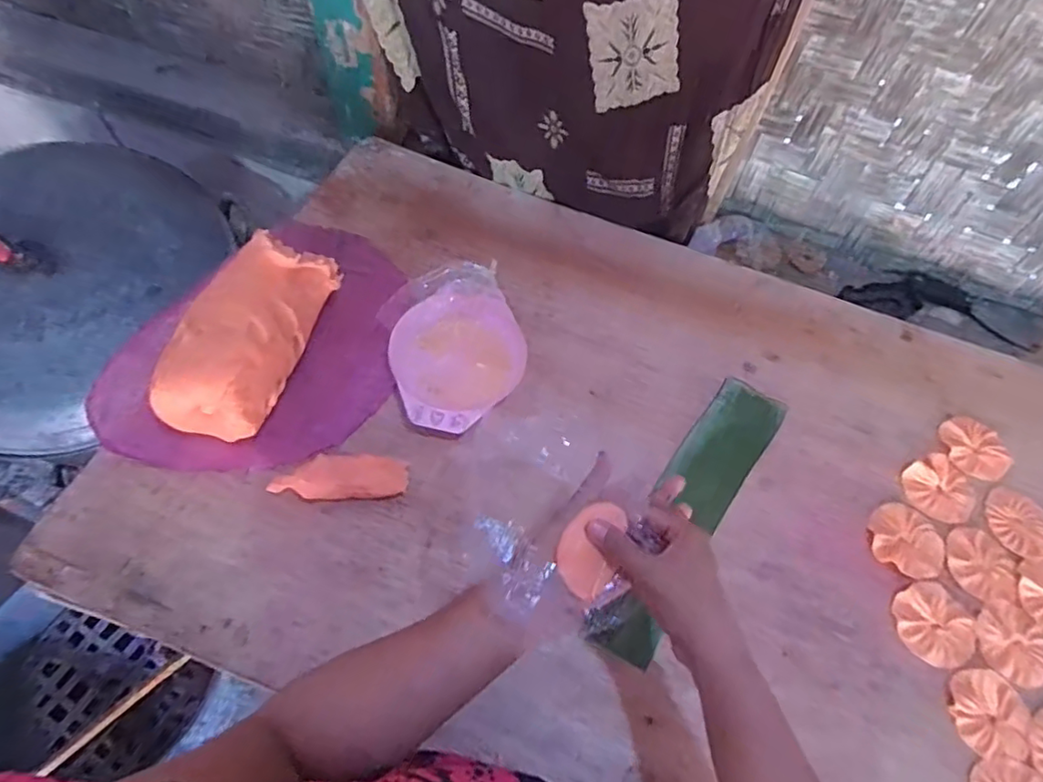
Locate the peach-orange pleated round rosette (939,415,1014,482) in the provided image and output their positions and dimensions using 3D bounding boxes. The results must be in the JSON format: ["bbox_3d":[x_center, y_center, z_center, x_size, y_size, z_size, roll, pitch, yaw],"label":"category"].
[{"bbox_3d":[0.508,0.065,0.670,0.076,0.005,0.074,1,60,-3],"label":"peach-orange pleated round rosette"}]

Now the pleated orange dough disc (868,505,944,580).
[{"bbox_3d":[0.394,0.153,0.613,0.074,0.006,0.072,1,60,-3],"label":"pleated orange dough disc"}]

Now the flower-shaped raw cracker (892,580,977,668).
[{"bbox_3d":[0.397,0.223,0.575,0.072,0.005,0.073,4,60,-1],"label":"flower-shaped raw cracker"}]

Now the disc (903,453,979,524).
[{"bbox_3d":[0.449,0.106,0.641,0.075,0.006,0.069,1,60,-3],"label":"disc"}]

